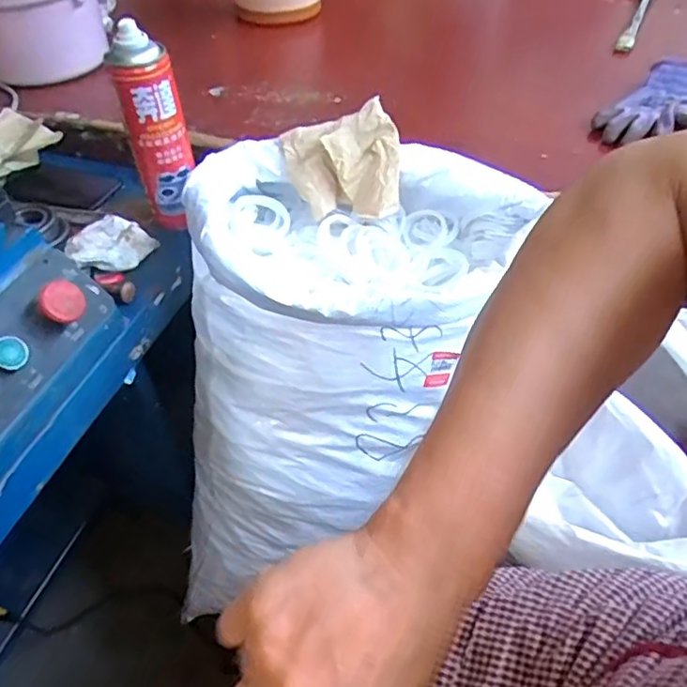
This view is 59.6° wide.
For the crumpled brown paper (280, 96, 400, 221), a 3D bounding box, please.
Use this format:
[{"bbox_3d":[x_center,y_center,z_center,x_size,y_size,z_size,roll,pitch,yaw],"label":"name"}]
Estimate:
[{"bbox_3d":[0.002,-0.190,0.655,0.127,0.117,0.042,-14,10,12],"label":"crumpled brown paper"}]

